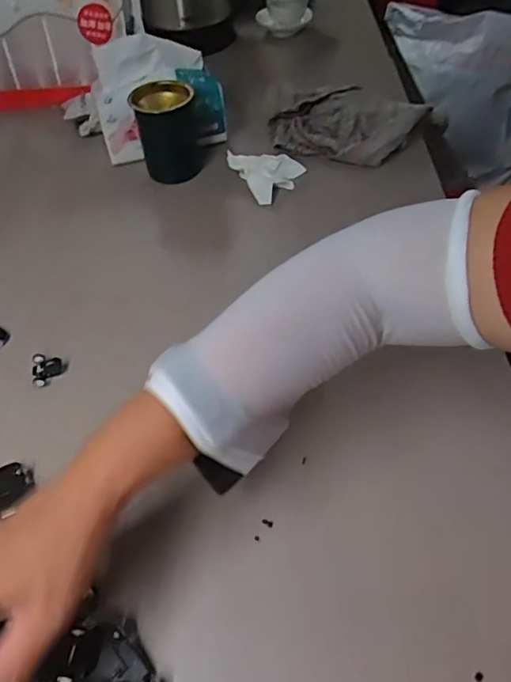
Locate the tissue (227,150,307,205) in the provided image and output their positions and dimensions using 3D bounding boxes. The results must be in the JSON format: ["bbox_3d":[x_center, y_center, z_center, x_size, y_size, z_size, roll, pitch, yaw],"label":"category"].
[{"bbox_3d":[0.008,-0.217,0.673,0.081,0.035,0.079,33,59,26],"label":"tissue"}]

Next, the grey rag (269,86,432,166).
[{"bbox_3d":[0.123,-0.285,0.702,0.206,0.040,0.113,0,50,3],"label":"grey rag"}]

